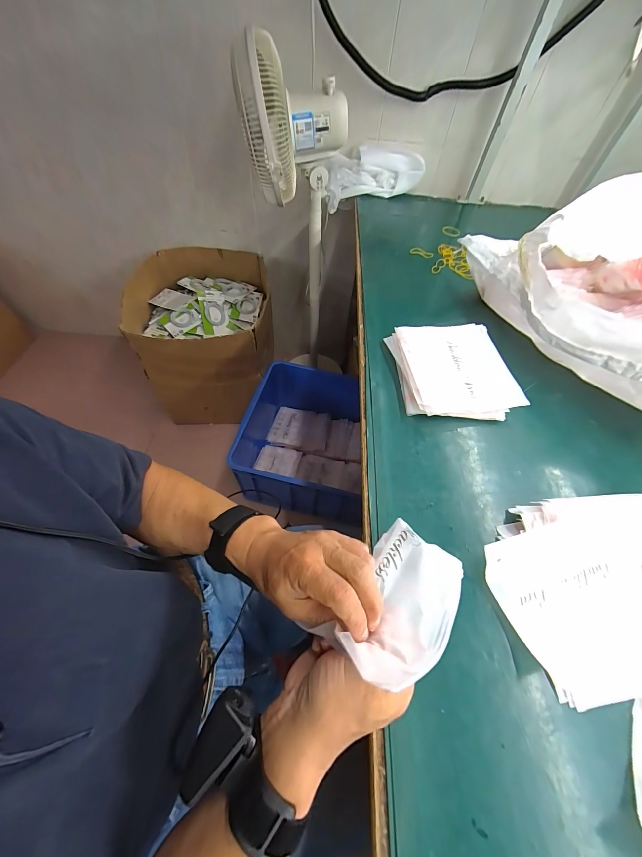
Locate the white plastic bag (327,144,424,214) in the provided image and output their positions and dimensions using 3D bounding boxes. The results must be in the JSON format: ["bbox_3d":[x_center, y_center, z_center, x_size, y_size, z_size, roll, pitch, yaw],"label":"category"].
[{"bbox_3d":[0.149,-0.756,0.919,0.289,0.105,0.114,-10,58,-11],"label":"white plastic bag"}]

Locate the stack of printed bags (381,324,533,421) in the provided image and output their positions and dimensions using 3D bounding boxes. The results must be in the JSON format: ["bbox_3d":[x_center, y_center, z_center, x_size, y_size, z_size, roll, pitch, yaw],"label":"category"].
[{"bbox_3d":[0.222,-0.103,0.522,0.181,0.026,0.192,-2,57,-5],"label":"stack of printed bags"}]

